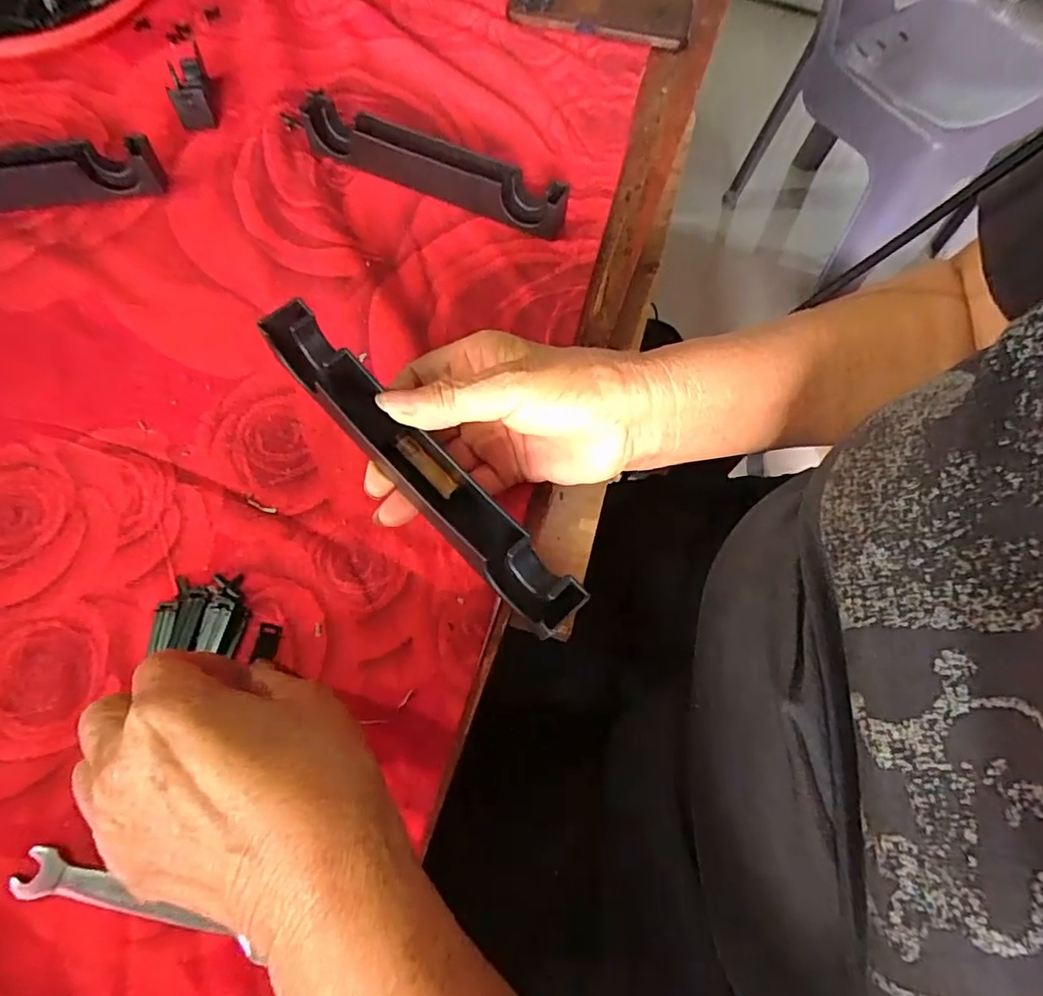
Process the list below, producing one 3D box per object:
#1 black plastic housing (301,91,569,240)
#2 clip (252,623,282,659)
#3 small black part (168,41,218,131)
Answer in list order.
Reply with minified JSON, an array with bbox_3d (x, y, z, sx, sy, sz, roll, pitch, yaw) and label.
[{"bbox_3d":[-0.064,-0.237,0.417,0.199,0.030,0.031,22,66,8],"label":"black plastic housing"},{"bbox_3d":[-0.123,0.070,0.284,0.010,0.005,0.017,8,65,1],"label":"clip"},{"bbox_3d":[-0.250,-0.311,0.444,0.026,0.029,0.065,-14,66,-9],"label":"small black part"}]

